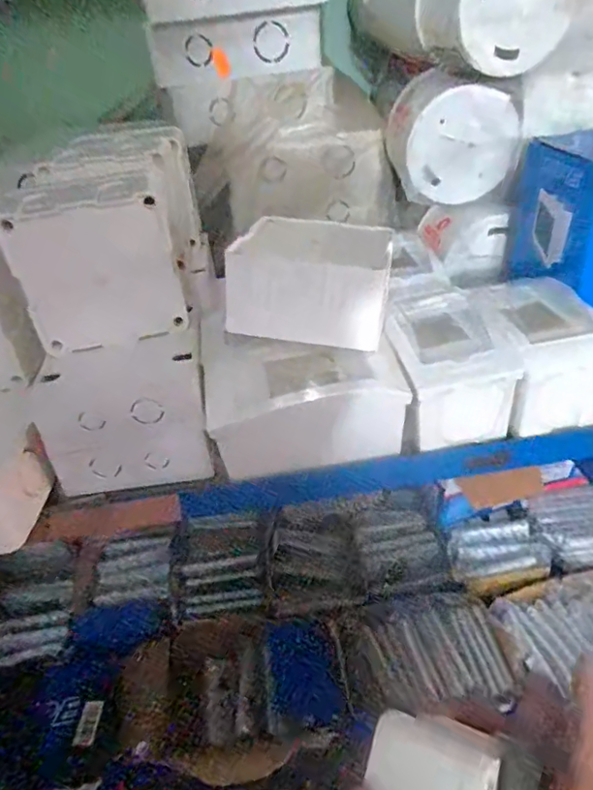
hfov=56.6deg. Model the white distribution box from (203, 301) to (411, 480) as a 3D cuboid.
[{"bbox_3d":[0.002,-0.005,0.394,0.127,0.069,0.102,-10,37,-4],"label":"white distribution box"}]

